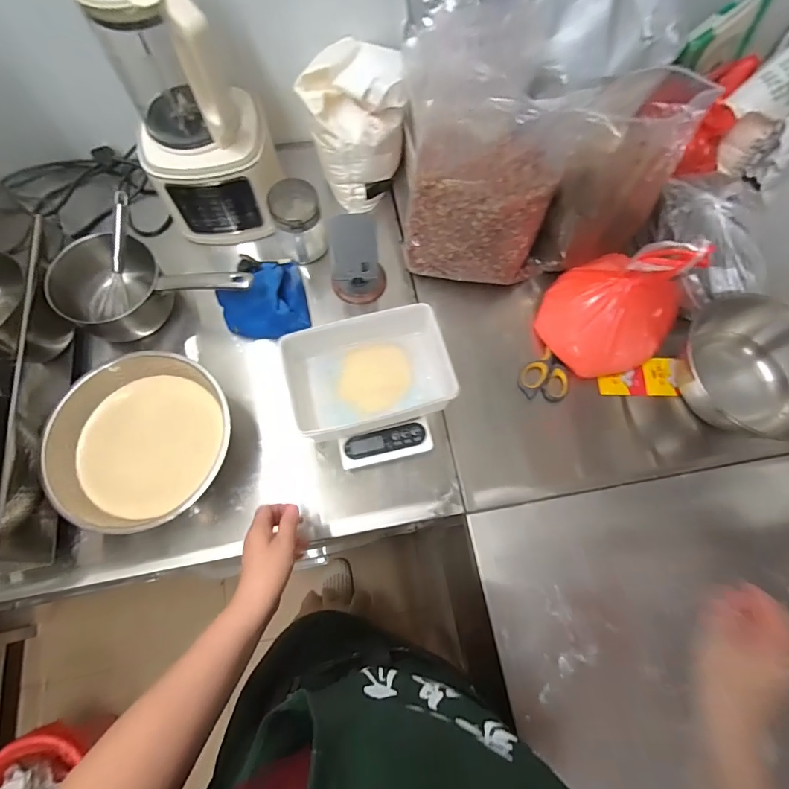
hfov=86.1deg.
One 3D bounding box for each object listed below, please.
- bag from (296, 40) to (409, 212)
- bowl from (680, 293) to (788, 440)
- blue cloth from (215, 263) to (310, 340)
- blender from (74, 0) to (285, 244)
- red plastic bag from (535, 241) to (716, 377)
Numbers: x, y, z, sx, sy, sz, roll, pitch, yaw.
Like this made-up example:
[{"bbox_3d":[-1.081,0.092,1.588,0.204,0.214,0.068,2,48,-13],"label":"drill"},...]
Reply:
[{"bbox_3d":[-0.069,-0.449,0.718,0.131,0.199,0.133,-41,76,-14],"label":"bag"},{"bbox_3d":[0.530,-0.034,0.617,0.212,0.103,0.170,7,71,2],"label":"bowl"},{"bbox_3d":[-0.213,-0.159,0.680,0.135,0.056,0.134,-11,71,-5],"label":"blue cloth"},{"bbox_3d":[-0.293,-0.402,0.621,0.187,0.354,0.168,-12,71,-5],"label":"blender"},{"bbox_3d":[0.345,-0.149,0.625,0.205,0.172,0.185,-42,76,-14],"label":"red plastic bag"}]

